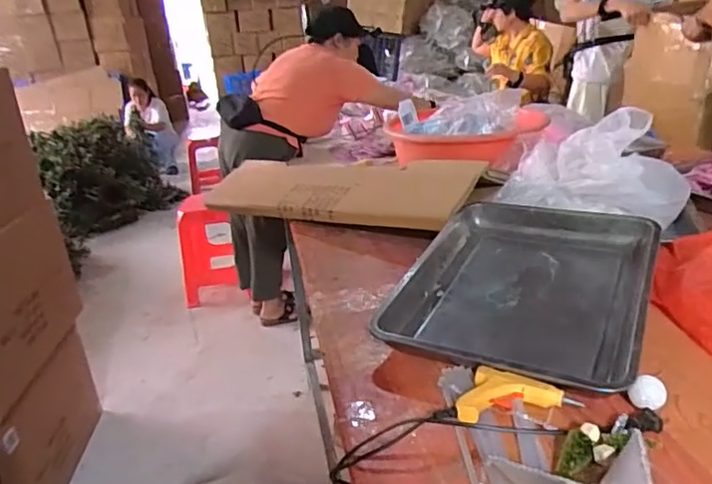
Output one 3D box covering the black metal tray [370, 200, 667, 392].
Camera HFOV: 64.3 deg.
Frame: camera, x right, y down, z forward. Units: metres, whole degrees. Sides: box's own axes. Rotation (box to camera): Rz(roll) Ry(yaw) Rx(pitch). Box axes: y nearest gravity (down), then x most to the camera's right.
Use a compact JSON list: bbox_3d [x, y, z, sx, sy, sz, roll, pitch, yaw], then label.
[{"bbox_3d":[0.254,0.058,0.854,0.333,0.060,0.449,9,33,28],"label":"black metal tray"}]

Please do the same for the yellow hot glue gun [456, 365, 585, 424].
[{"bbox_3d":[0.175,0.173,0.661,0.145,0.025,0.076,-8,21,-11],"label":"yellow hot glue gun"}]

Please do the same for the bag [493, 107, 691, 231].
[{"bbox_3d":[0.445,-0.154,1.077,0.327,0.143,0.221,10,26,34],"label":"bag"}]

